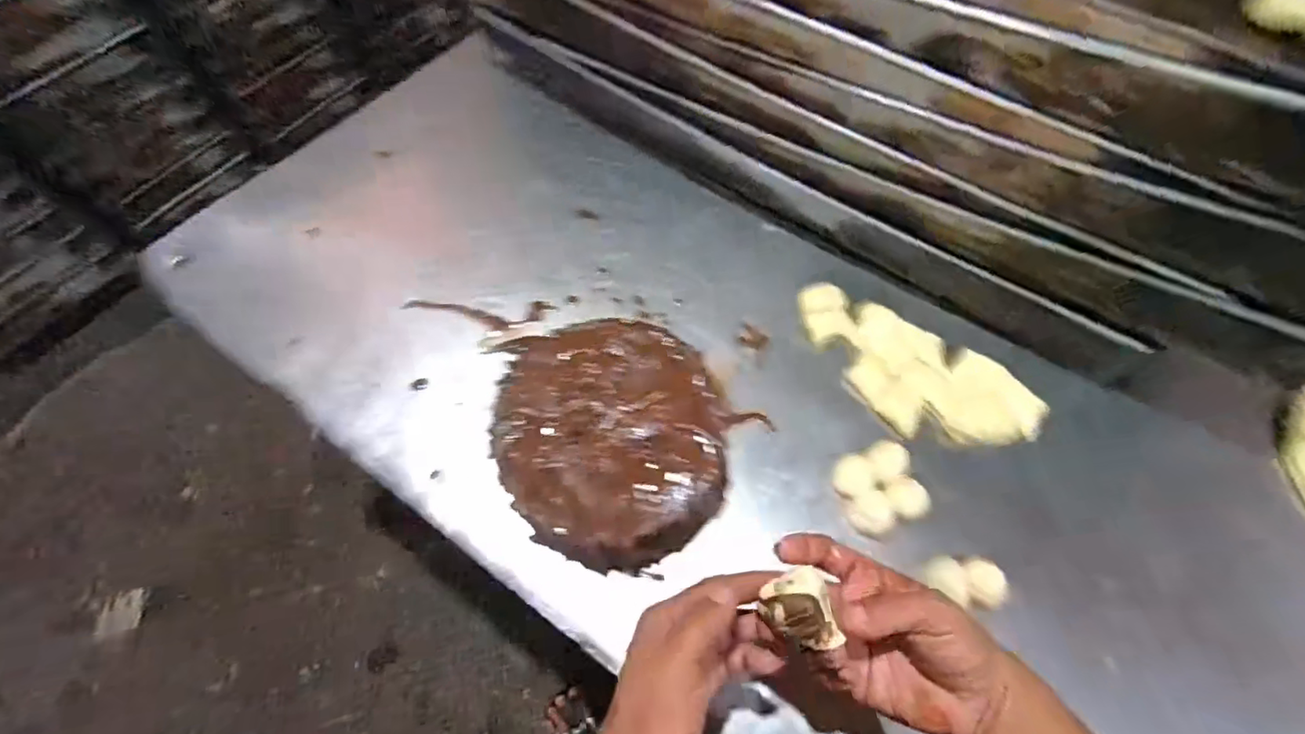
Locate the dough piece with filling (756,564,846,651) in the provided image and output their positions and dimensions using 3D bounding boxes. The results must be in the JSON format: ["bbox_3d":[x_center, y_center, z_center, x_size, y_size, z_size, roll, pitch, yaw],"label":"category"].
[{"bbox_3d":[0.080,0.133,0.323,0.038,0.022,0.039,1,64,-2],"label":"dough piece with filling"}]

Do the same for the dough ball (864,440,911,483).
[{"bbox_3d":[0.205,0.082,0.516,0.035,0.020,0.035,1,64,-2],"label":"dough ball"}]

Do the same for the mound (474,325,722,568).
[{"bbox_3d":[-0.033,0.060,0.488,0.187,0.069,0.194,-11,64,-7],"label":"mound"}]

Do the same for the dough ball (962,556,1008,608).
[{"bbox_3d":[0.264,0.172,0.469,0.032,0.018,0.036,-7,64,-5],"label":"dough ball"}]

